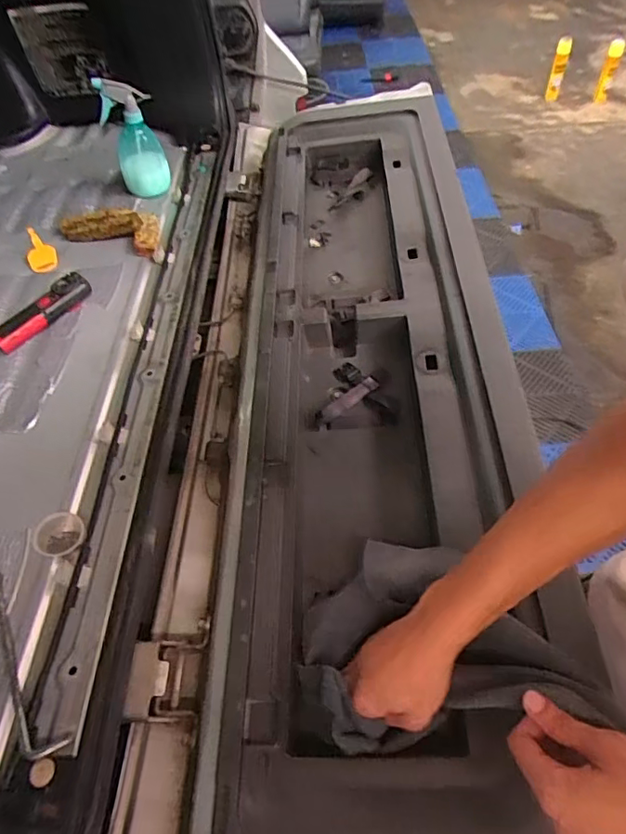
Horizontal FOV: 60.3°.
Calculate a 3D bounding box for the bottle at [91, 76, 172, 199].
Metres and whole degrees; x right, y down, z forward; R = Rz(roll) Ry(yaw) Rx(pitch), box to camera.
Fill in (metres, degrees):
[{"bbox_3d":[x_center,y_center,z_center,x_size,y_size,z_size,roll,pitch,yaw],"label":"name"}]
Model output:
[{"bbox_3d":[-0.325,-0.509,0.973,0.072,0.191,0.097,-32,58,-20],"label":"bottle"}]

